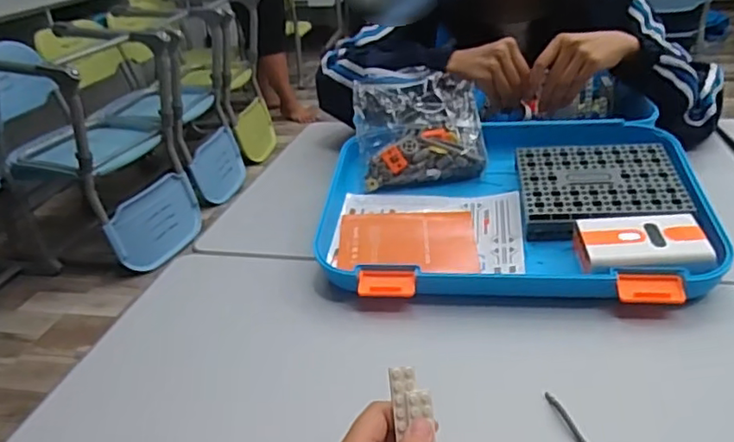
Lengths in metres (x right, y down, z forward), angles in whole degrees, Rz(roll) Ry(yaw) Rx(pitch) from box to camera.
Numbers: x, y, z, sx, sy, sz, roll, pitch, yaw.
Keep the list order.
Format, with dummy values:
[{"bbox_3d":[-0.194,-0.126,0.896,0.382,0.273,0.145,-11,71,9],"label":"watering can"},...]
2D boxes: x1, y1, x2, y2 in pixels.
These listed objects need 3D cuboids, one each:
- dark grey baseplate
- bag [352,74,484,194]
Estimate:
[{"bbox_3d":[0.263,-0.035,0.679,0.168,0.037,0.139,-2,40,9],"label":"dark grey baseplate"},{"bbox_3d":[0.066,-0.118,0.746,0.153,0.056,0.144,-7,74,7],"label":"bag"}]

